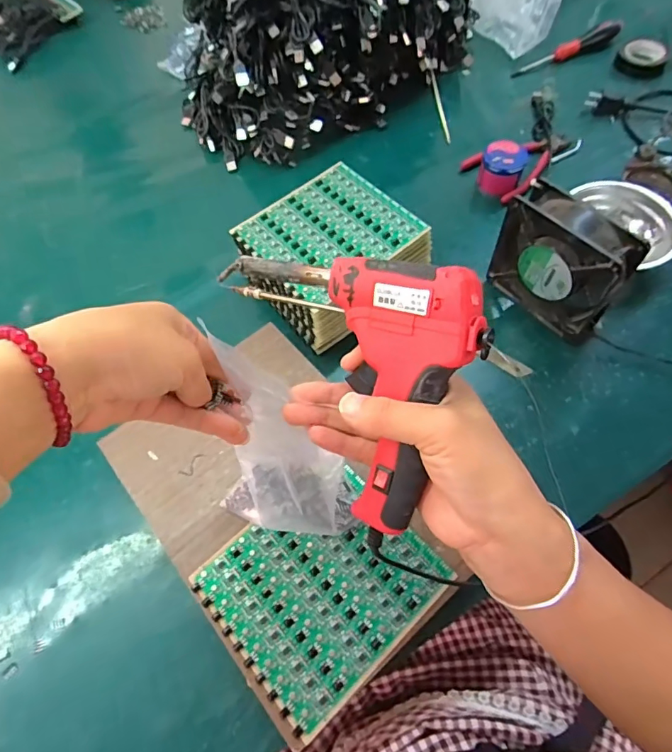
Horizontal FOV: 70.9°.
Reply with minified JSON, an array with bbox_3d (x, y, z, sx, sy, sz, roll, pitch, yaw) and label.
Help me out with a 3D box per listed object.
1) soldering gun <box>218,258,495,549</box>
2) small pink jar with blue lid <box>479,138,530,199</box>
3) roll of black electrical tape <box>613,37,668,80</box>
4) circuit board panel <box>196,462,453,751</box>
[{"bbox_3d":[0.023,-0.024,0.281,0.131,0.045,0.195,-42,73,31],"label":"soldering gun"},{"bbox_3d":[0.206,-0.256,0.583,0.050,0.040,0.053,13,62,12],"label":"small pink jar with blue lid"},{"bbox_3d":[0.439,-0.455,0.674,0.069,0.020,0.062,27,67,15],"label":"roll of black electrical tape"},{"bbox_3d":[-0.011,0.158,0.366,0.153,0.013,0.137,-39,68,-17],"label":"circuit board panel"}]

